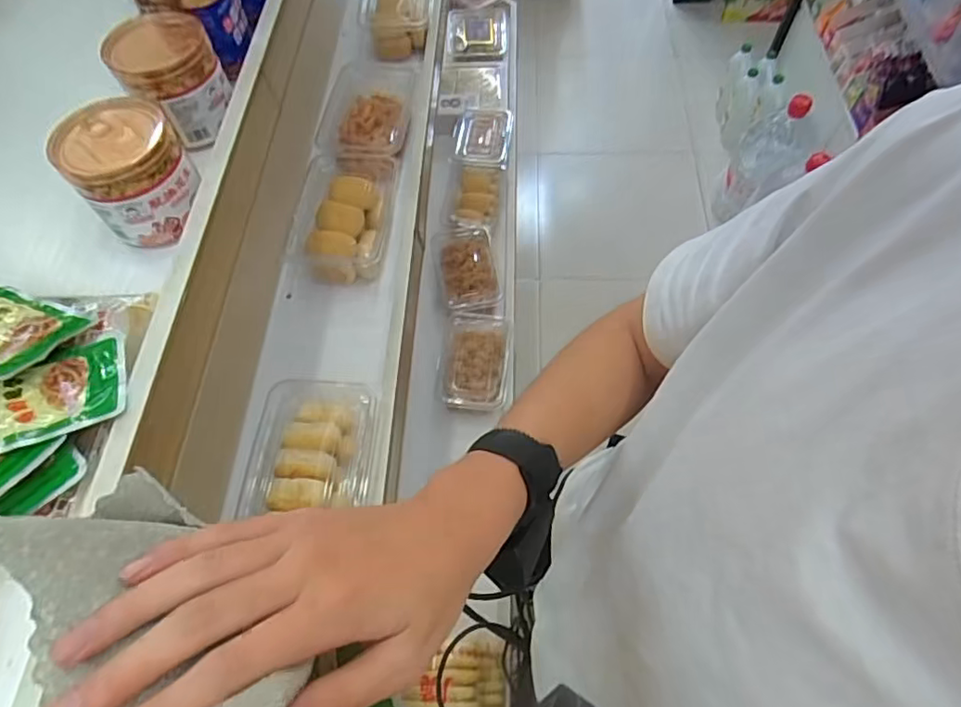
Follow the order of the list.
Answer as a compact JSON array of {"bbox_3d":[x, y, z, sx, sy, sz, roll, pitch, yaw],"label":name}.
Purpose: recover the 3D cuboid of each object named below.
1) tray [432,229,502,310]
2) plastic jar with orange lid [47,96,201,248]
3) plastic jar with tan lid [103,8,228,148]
[{"bbox_3d":[-0.031,-0.182,1.298,0.135,0.054,0.203,-13,61,-4],"label":"tray"},{"bbox_3d":[-0.326,-0.172,0.550,0.096,0.090,0.099,-1,60,3],"label":"plastic jar with orange lid"},{"bbox_3d":[-0.325,-0.296,0.620,0.097,0.082,0.119,-24,62,-10],"label":"plastic jar with tan lid"}]

